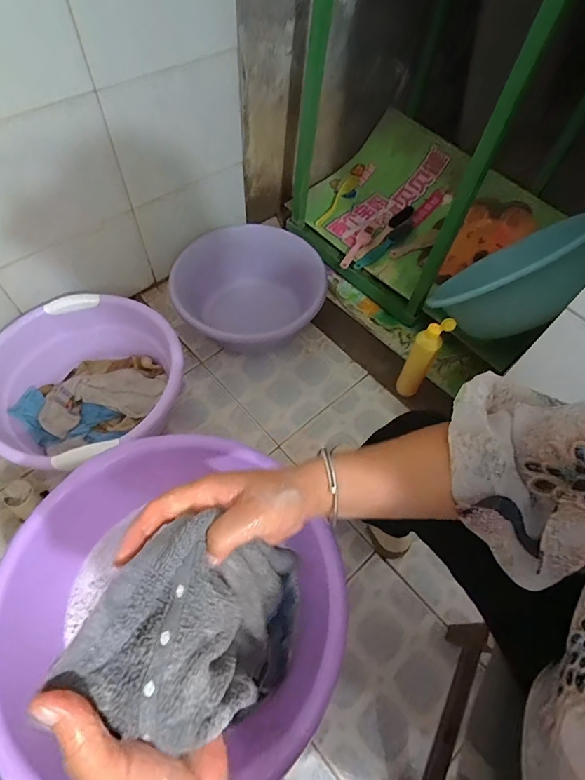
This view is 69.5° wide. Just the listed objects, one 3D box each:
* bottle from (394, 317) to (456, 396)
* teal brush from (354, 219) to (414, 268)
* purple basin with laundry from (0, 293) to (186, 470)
[{"bbox_3d":[0.276,-0.060,0.918,0.054,0.249,0.047,26,60,11],"label":"bottle"},{"bbox_3d":[0.266,-0.411,1.186,0.231,0.047,0.036,-36,68,-23],"label":"teal brush"},{"bbox_3d":[-0.438,0.003,0.893,0.356,0.170,0.374,2,59,-3],"label":"purple basin with laundry"}]

